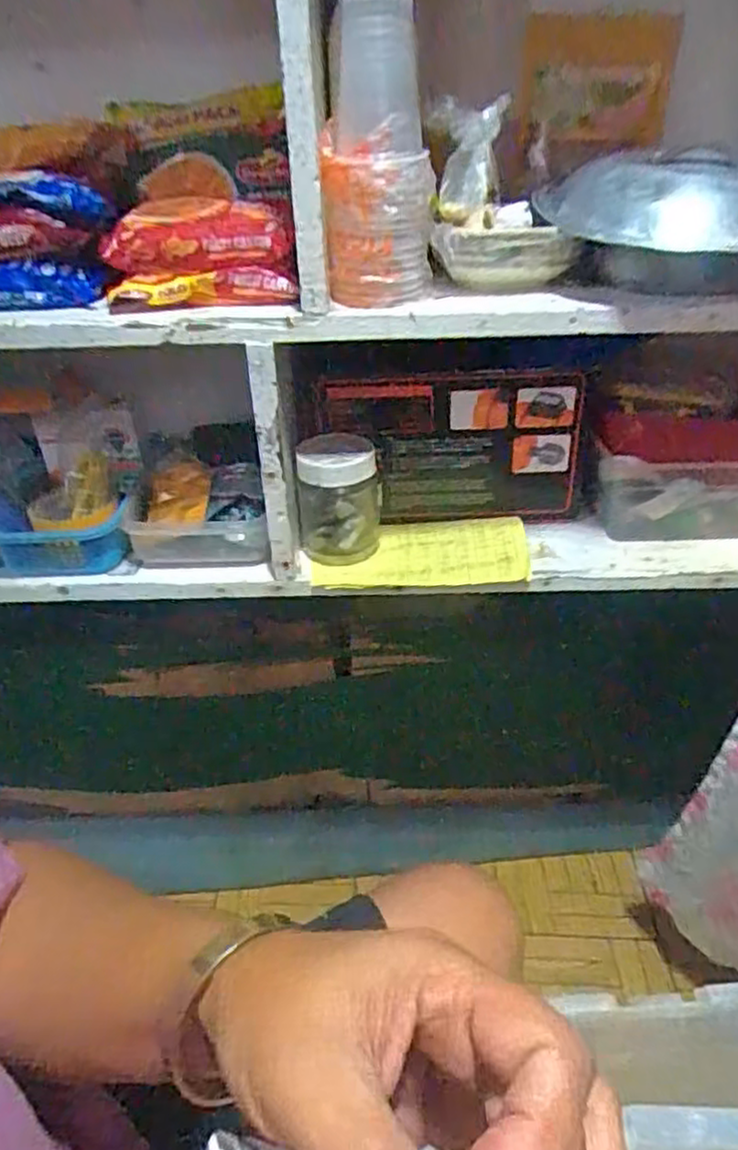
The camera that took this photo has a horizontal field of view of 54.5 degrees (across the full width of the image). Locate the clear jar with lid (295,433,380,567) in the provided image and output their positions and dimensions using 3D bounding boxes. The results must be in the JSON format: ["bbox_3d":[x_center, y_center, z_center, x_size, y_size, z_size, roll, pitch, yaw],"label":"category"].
[{"bbox_3d":[-0.028,-0.071,0.679,0.073,0.107,0.067,-1,33,2],"label":"clear jar with lid"}]

